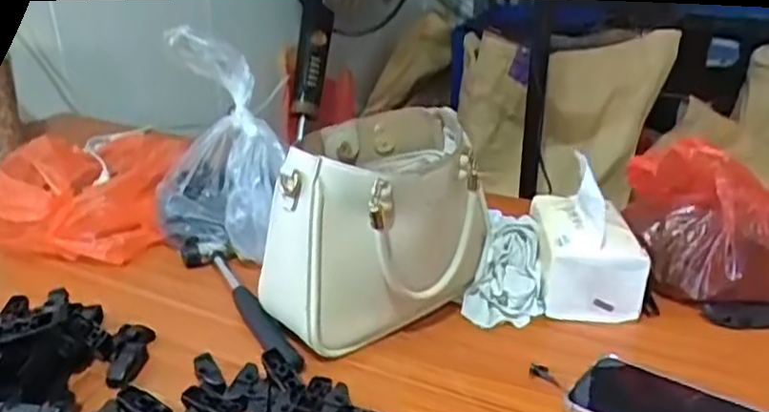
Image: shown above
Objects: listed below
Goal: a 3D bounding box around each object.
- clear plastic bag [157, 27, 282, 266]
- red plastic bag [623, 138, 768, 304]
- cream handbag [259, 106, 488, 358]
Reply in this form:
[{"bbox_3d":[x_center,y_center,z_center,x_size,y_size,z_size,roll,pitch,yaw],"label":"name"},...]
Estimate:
[{"bbox_3d":[-0.183,-0.061,0.760,0.128,0.221,0.171,-6,26,-15],"label":"clear plastic bag"},{"bbox_3d":[0.326,0.025,0.674,0.177,0.161,0.101,17,30,31],"label":"red plastic bag"},{"bbox_3d":[-0.009,0.019,0.653,0.135,0.175,0.201,24,33,39],"label":"cream handbag"}]

